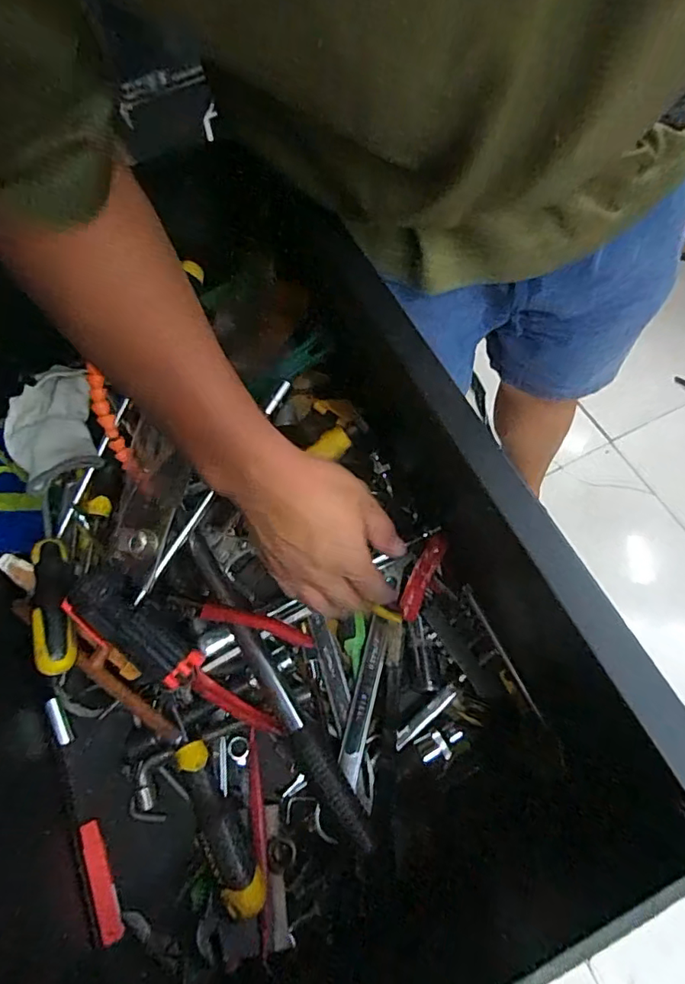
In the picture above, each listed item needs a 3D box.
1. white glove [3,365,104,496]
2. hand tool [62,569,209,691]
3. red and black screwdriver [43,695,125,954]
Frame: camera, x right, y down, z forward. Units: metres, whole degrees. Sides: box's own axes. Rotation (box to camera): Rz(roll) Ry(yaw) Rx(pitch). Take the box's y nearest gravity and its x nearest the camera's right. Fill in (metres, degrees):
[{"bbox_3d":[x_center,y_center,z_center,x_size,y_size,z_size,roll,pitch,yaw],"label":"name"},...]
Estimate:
[{"bbox_3d":[-0.278,-0.067,0.508,0.076,0.044,0.132,-21,66,-7],"label":"white glove"},{"bbox_3d":[-0.168,0.108,0.426,0.117,0.041,0.048,34,71,1],"label":"hand tool"},{"bbox_3d":[-0.212,0.257,0.425,0.023,0.017,0.179,-25,67,-8],"label":"red and black screwdriver"}]

